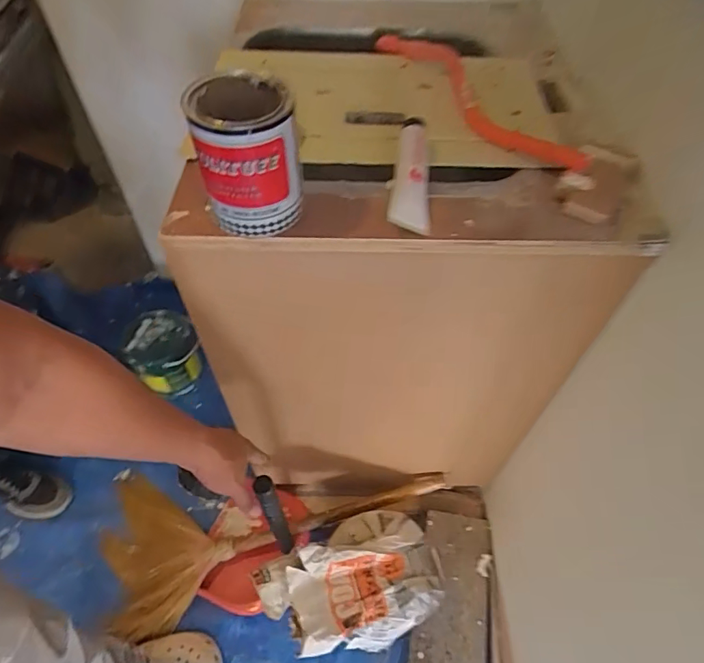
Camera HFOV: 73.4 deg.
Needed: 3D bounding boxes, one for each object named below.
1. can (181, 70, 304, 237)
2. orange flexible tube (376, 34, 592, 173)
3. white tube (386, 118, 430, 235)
[{"bbox_3d":[-0.105,-0.178,0.478,0.096,0.125,0.114,-11,54,-8],"label":"can"},{"bbox_3d":[0.165,-0.319,0.634,0.097,0.033,0.394,-19,55,-14],"label":"orange flexible tube"},{"bbox_3d":[0.070,-0.180,0.535,0.044,0.036,0.159,7,53,5],"label":"white tube"}]

